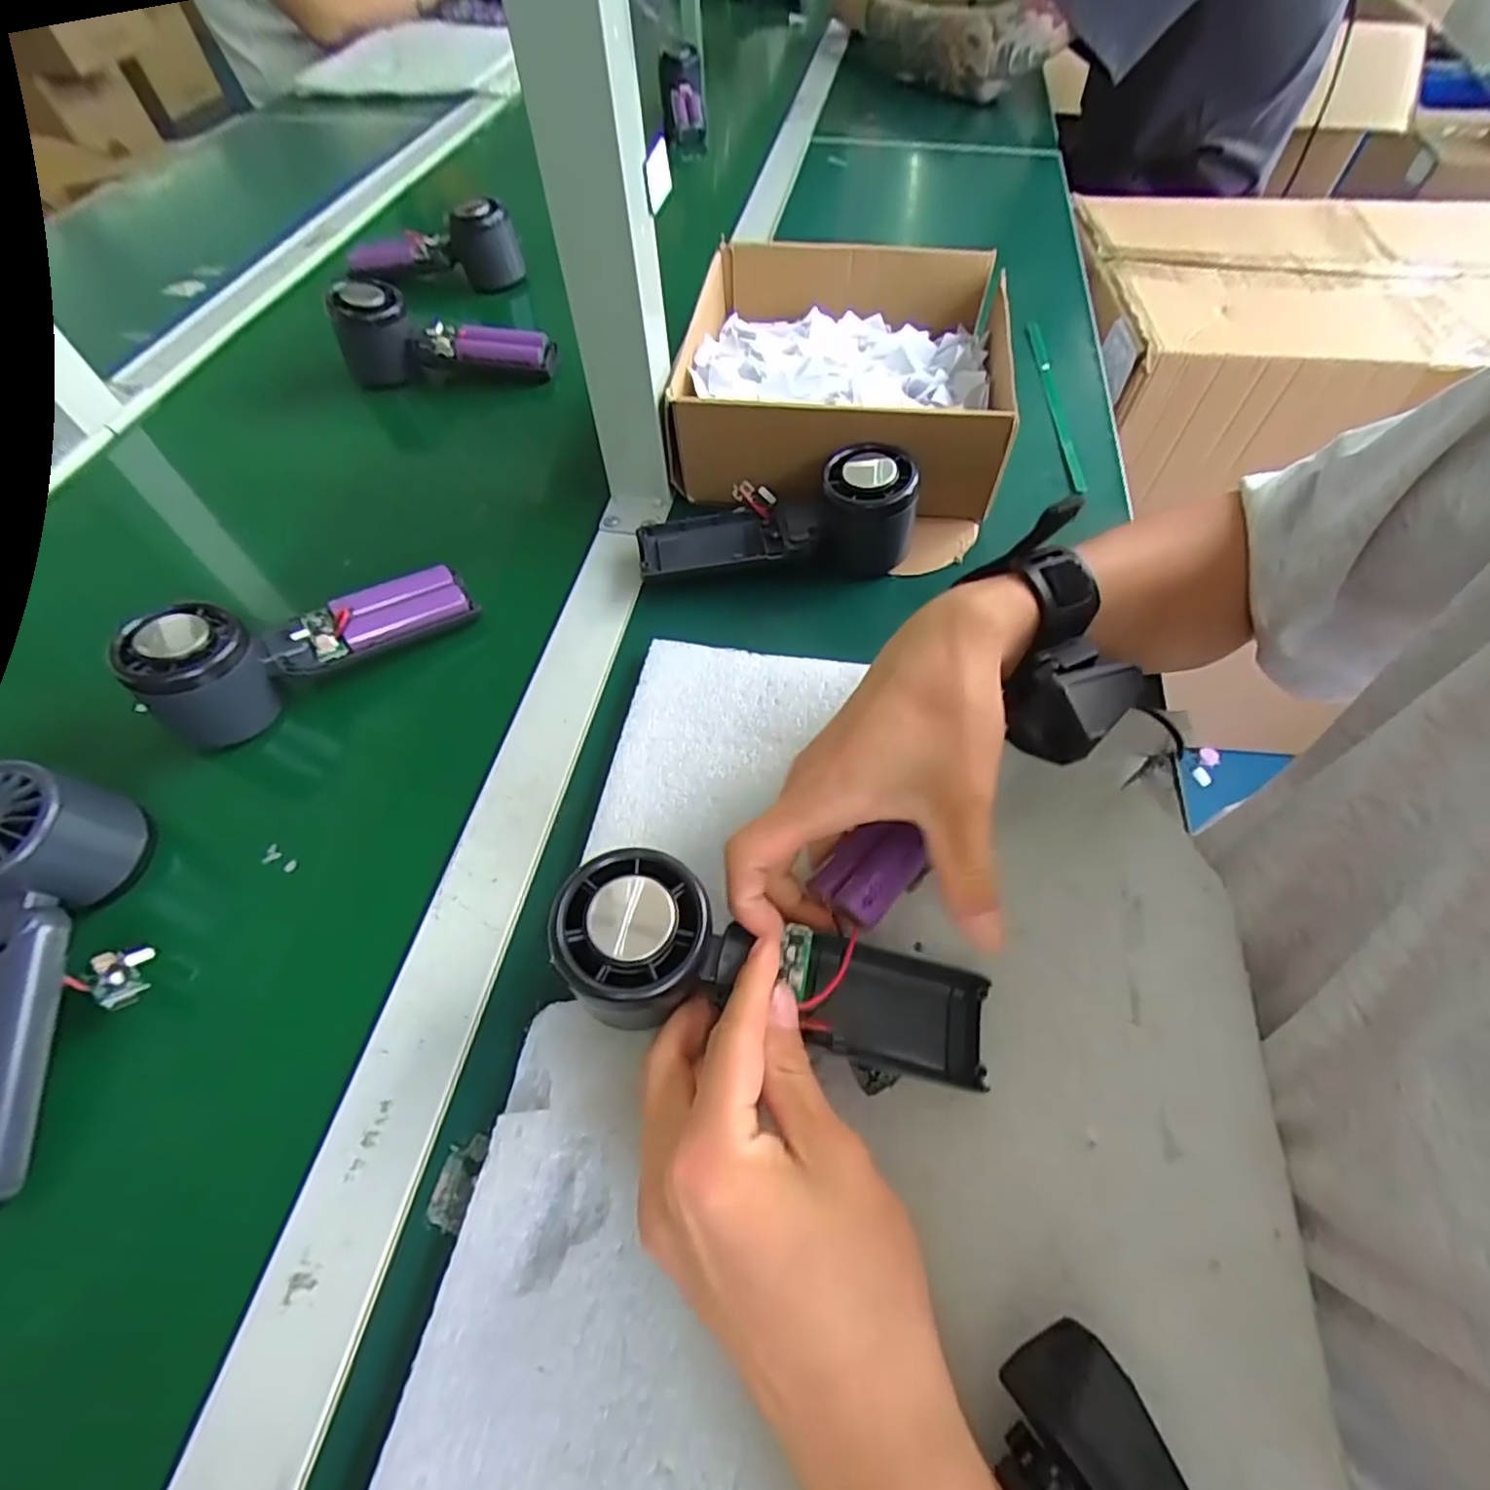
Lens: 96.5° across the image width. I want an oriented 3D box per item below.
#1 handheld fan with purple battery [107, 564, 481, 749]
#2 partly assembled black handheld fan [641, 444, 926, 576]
[{"bbox_3d":[-0.232,-0.065,0.354,0.154,0.061,0.041,-32,62,-19],"label":"handheld fan with purple battery"},{"bbox_3d":[0.016,-0.136,0.391,0.156,0.057,0.062,-2,57,-1],"label":"partly assembled black handheld fan"}]

